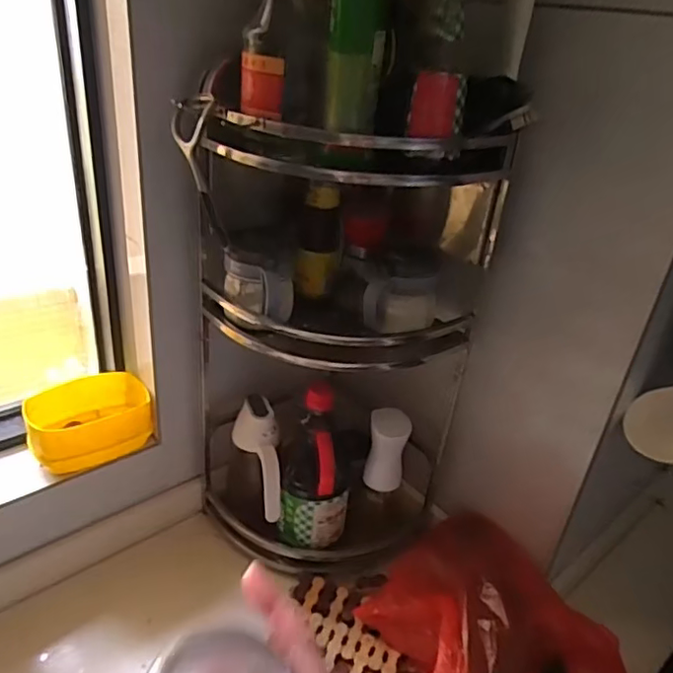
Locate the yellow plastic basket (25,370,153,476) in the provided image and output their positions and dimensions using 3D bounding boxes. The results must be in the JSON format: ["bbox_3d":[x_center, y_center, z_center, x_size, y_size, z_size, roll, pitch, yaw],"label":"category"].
[{"bbox_3d":[-0.323,0.111,0.759,0.149,0.069,0.097,-14,35,-33],"label":"yellow plastic basket"}]

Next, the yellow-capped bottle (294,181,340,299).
[{"bbox_3d":[-0.021,-0.120,0.717,0.049,0.140,0.053,6,29,-2],"label":"yellow-capped bottle"}]

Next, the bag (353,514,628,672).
[{"bbox_3d":[0.177,0.348,0.671,0.220,0.118,0.301,-14,35,-32],"label":"bag"}]

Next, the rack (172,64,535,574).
[{"bbox_3d":[-0.007,0.019,0.730,0.344,0.582,0.186,9,29,3],"label":"rack"}]

